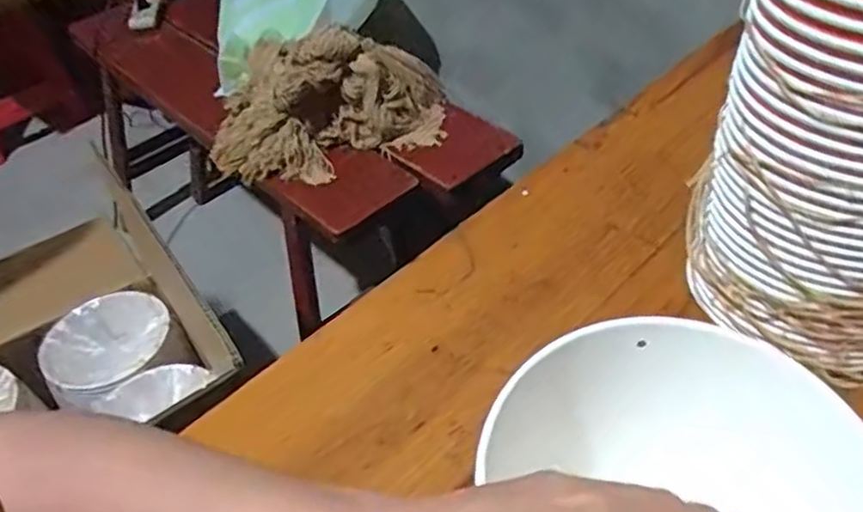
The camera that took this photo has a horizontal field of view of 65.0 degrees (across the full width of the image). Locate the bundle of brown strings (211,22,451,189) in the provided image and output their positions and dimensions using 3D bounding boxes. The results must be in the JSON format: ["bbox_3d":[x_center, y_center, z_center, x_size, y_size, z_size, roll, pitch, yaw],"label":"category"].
[{"bbox_3d":[-0.157,-0.240,1.034,0.373,0.175,0.149,-17,44,-12],"label":"bundle of brown strings"}]

